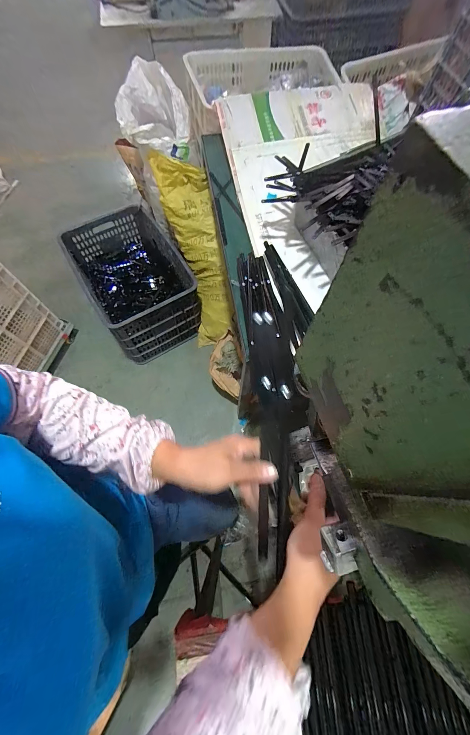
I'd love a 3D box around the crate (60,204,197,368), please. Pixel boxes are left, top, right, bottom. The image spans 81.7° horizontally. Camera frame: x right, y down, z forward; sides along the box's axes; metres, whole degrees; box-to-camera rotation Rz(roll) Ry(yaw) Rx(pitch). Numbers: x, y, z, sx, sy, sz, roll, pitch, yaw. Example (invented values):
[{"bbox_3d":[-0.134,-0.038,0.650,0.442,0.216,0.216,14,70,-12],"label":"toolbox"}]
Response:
[{"bbox_3d":[-0.518,-0.457,1.485,0.486,0.386,0.747,-30,72,-13],"label":"crate"}]

